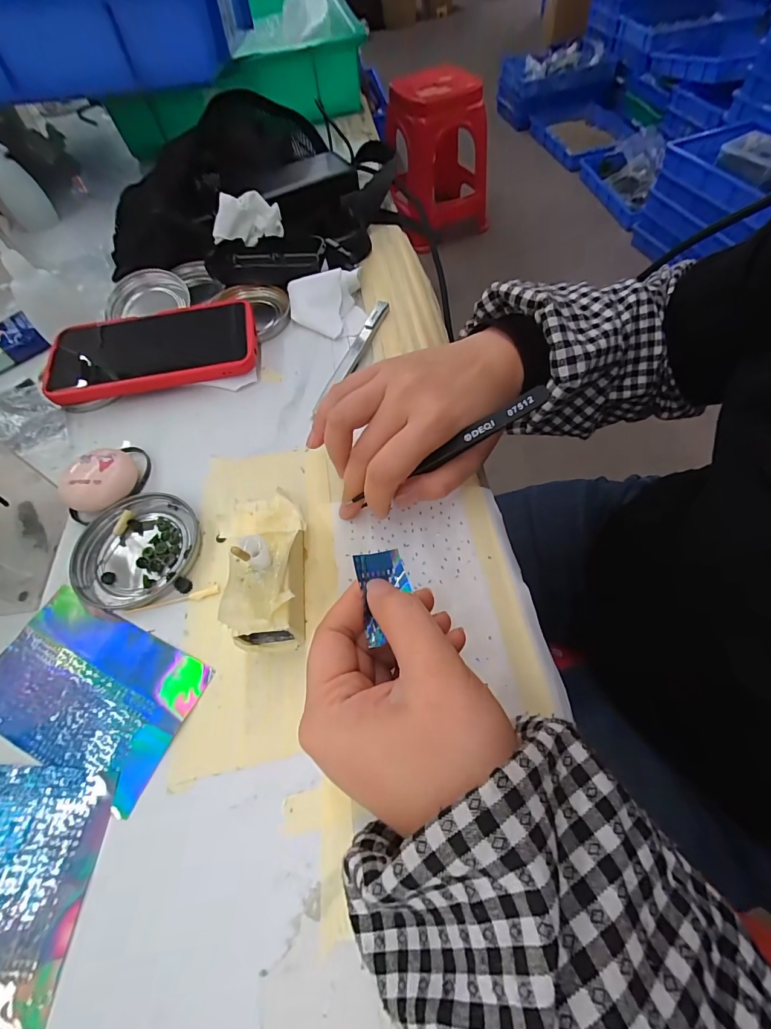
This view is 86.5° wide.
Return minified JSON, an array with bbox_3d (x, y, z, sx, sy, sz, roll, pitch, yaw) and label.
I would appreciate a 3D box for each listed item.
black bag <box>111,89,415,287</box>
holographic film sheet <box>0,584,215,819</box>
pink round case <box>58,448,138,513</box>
[{"bbox_3d":[-0.138,-0.343,0.425,0.291,0.081,0.249,4,61,9],"label":"black bag"},{"bbox_3d":[-0.166,0.095,0.227,0.123,0.004,0.073,21,64,15],"label":"holographic film sheet"},{"bbox_3d":[-0.195,-0.024,0.282,0.035,0.025,0.046,11,62,10],"label":"pink round case"}]

